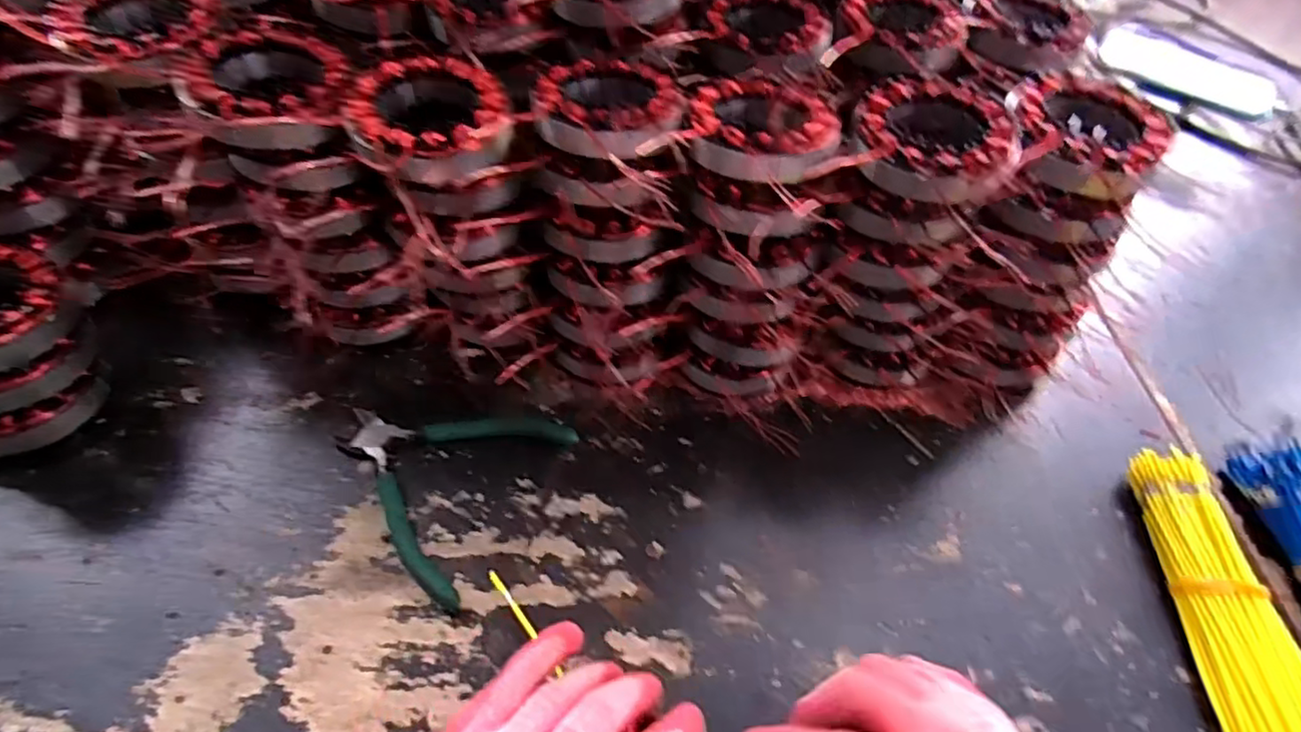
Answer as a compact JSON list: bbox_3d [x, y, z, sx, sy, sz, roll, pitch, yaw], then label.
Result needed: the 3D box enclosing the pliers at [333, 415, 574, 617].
[{"bbox_3d":[-0.137,0.061,0.411,0.132,0.015,0.134,24,53,14],"label":"pliers"}]

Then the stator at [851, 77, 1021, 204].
[{"bbox_3d":[0.161,-0.130,0.373,0.090,0.025,0.091,2,52,-3],"label":"stator"}]

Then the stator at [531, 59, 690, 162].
[{"bbox_3d":[-0.023,-0.149,0.382,0.084,0.026,0.090,10,51,3],"label":"stator"}]

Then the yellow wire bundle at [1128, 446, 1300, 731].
[{"bbox_3d":[0.338,0.163,0.360,0.070,0.027,0.243,9,51,2],"label":"yellow wire bundle"}]

